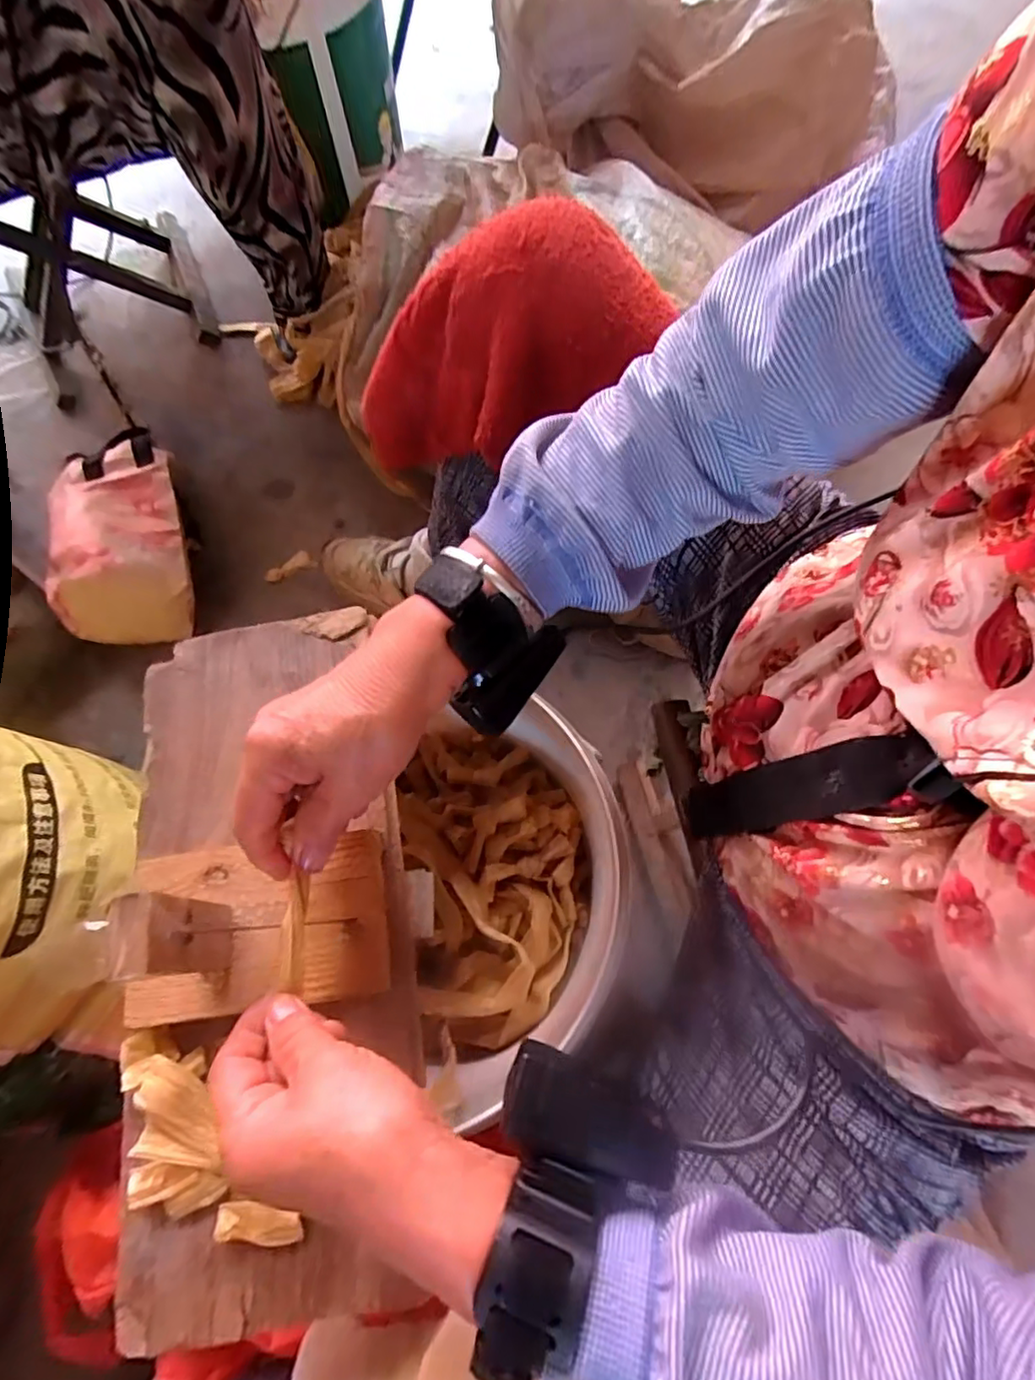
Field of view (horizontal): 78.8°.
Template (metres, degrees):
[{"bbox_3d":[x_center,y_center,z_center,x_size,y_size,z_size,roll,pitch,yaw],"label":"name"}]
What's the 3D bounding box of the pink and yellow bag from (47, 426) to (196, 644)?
[{"bbox_3d":[-0.509,-0.231,0.793,0.153,0.118,0.352,-19,71,-4],"label":"pink and yellow bag"}]

